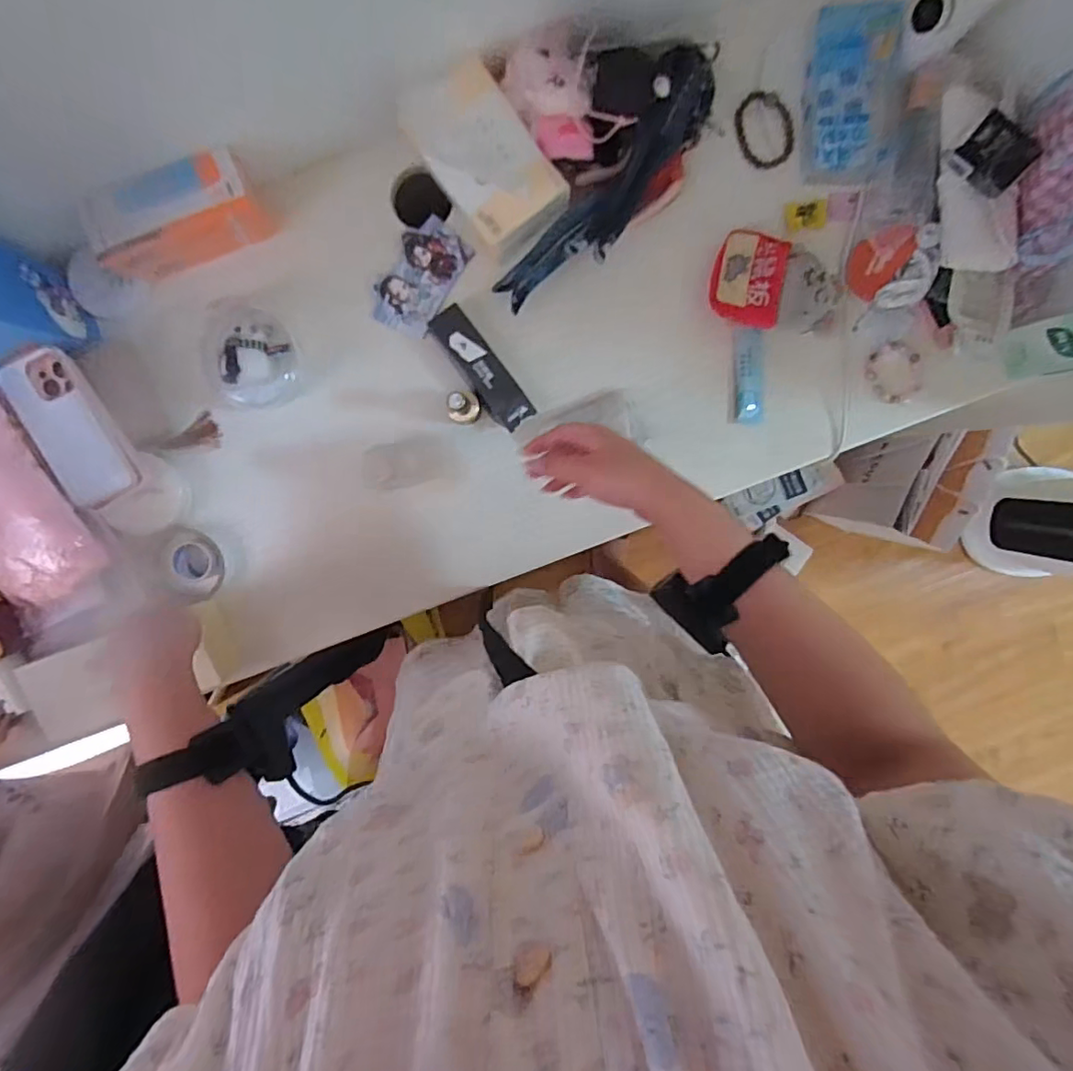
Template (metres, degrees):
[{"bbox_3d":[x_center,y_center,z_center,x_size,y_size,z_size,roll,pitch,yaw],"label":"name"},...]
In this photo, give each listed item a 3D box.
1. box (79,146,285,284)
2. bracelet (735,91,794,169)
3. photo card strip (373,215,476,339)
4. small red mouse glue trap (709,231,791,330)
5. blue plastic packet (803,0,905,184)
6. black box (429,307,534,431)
[{"bbox_3d":[-0.340,-0.302,0.563,0.156,0.090,0.069,-22,97,1],"label":"box"},{"bbox_3d":[0.237,-0.420,0.599,0.052,0.010,0.075,-17,97,0],"label":"bracelet"},{"bbox_3d":[-0.123,-0.273,0.614,0.066,0.005,0.117,32,94,-10],"label":"photo card strip"},{"bbox_3d":[0.215,-0.263,0.589,0.071,0.016,0.097,11,85,18],"label":"small red mouse glue trap"},{"bbox_3d":[0.311,-0.437,0.575,0.085,0.032,0.158,-5,97,-1],"label":"blue plastic packet"},{"bbox_3d":[-0.058,-0.175,0.613,0.040,0.027,0.137,-37,96,3],"label":"black box"}]

